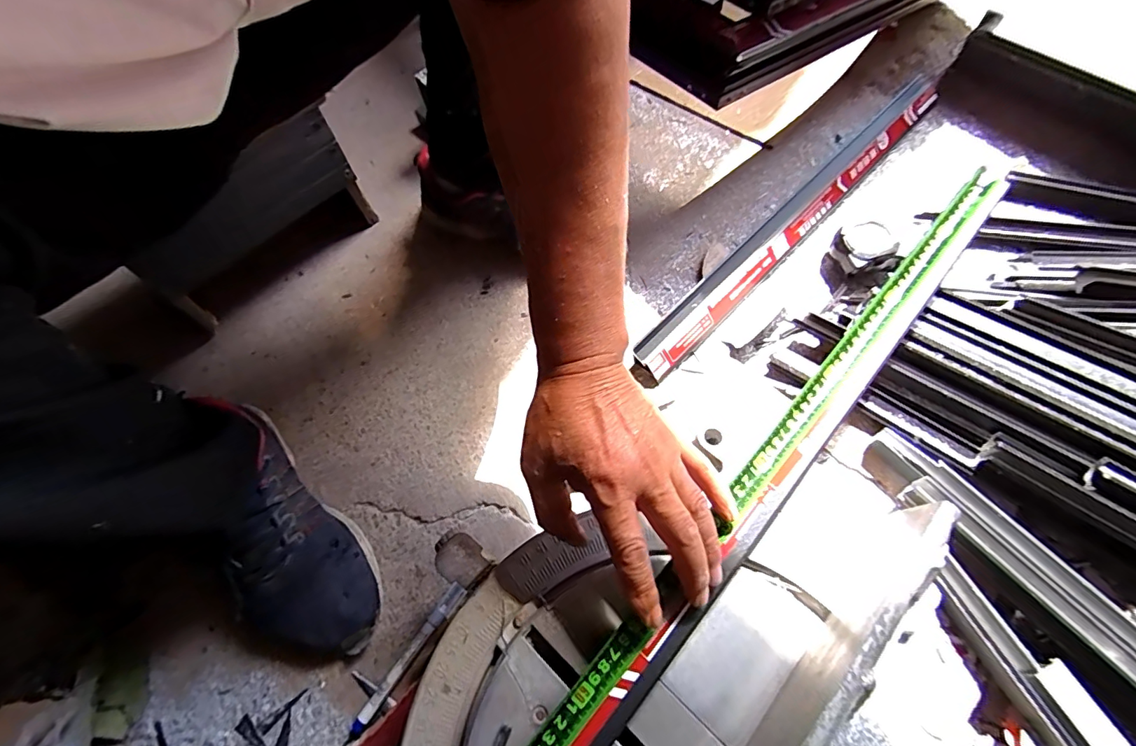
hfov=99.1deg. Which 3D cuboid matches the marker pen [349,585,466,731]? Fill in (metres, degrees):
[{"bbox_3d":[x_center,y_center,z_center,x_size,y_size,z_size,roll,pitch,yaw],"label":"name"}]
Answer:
[{"bbox_3d":[-0.138,0.249,0.428,0.016,0.014,0.135,30,67,17],"label":"marker pen"}]

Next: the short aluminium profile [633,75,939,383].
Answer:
[{"bbox_3d":[0.300,-0.212,0.617,0.057,0.037,0.628,40,70,21],"label":"short aluminium profile"}]

